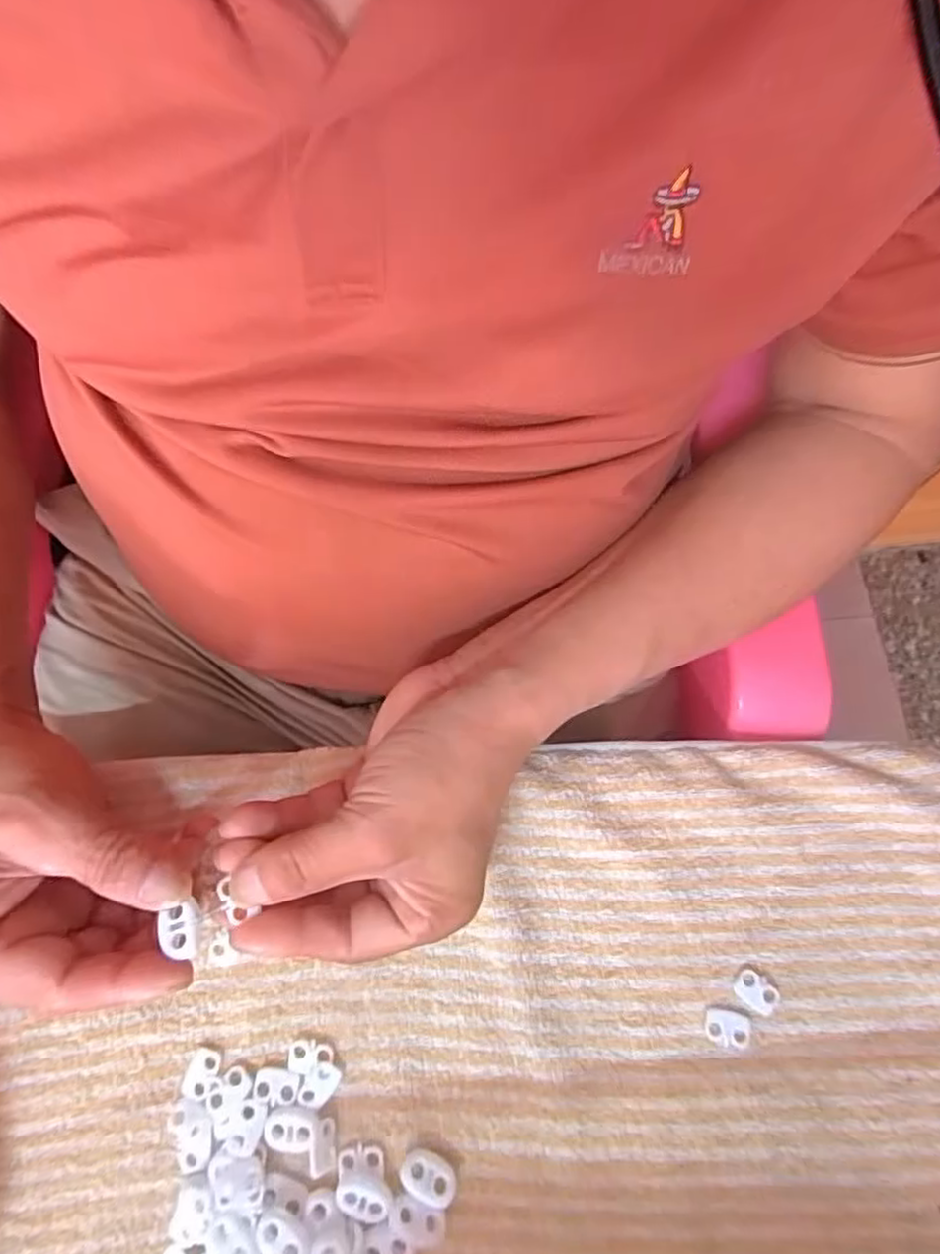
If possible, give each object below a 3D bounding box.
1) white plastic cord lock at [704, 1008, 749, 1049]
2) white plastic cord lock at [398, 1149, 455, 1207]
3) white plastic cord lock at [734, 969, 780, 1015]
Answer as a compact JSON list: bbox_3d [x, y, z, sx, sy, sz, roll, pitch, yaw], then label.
[{"bbox_3d":[0.108,0.167,0.277,0.018,0.004,0.013,12,74,5],"label":"white plastic cord lock"},{"bbox_3d":[-0.016,0.216,0.263,0.022,0.010,0.014,17,75,6],"label":"white plastic cord lock"},{"bbox_3d":[0.121,0.154,0.281,0.018,0.004,0.014,38,78,11],"label":"white plastic cord lock"}]

